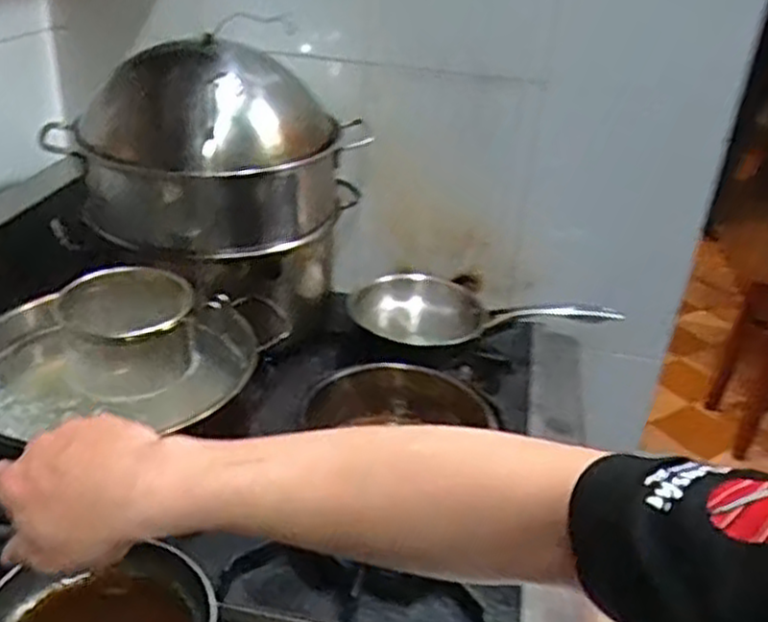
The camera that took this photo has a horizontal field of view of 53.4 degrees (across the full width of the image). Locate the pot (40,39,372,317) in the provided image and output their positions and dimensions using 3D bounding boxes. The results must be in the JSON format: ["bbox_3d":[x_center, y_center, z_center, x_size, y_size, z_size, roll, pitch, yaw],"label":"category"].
[{"bbox_3d":[-0.204,-0.182,0.936,0.303,0.251,0.242,5,28,2],"label":"pot"}]

